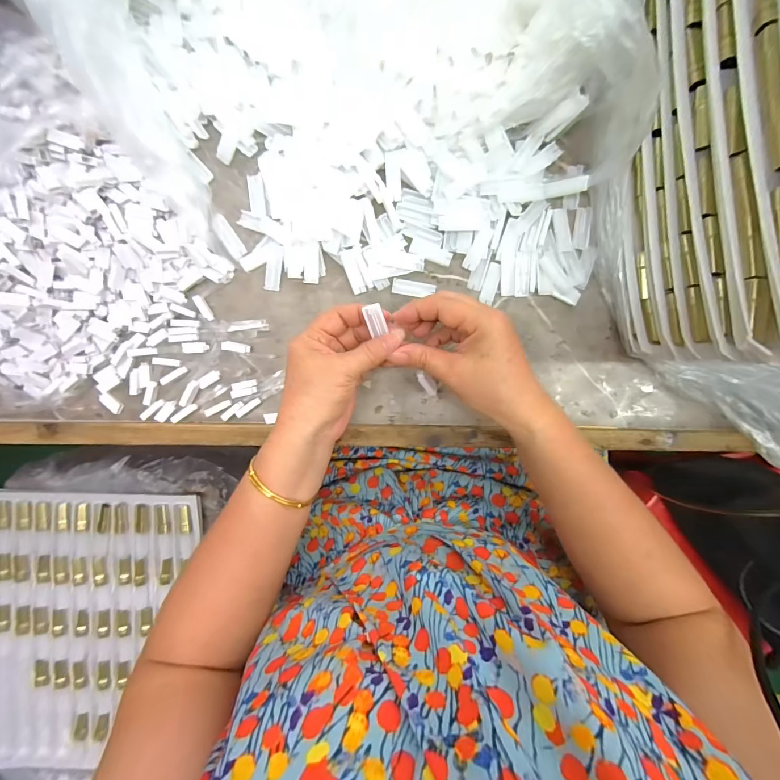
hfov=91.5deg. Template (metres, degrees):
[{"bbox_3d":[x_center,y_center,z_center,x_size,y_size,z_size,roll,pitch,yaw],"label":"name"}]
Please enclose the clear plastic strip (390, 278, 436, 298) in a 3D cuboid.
[{"bbox_3d":[0.023,-0.099,0.369,0.042,0.004,0.015,8,93,1],"label":"clear plastic strip"}]

